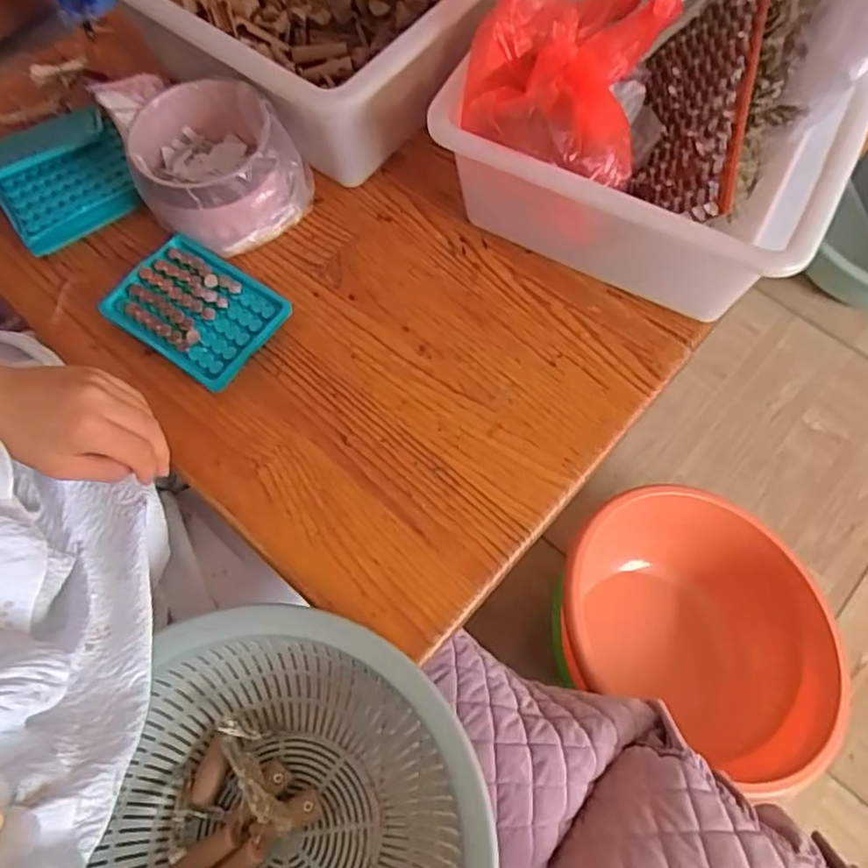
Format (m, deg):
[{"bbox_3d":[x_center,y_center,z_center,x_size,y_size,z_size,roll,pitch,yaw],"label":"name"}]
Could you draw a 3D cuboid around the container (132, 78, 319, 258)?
[{"bbox_3d":[-0.181,-0.220,0.562,0.115,0.080,0.116,0,69,1],"label":"container"}]

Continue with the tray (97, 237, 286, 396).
[{"bbox_3d":[-0.199,-0.102,0.554,0.129,0.023,0.094,33,73,13],"label":"tray"}]

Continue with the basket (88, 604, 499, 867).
[{"bbox_3d":[-0.097,0.266,0.429,0.250,0.123,0.279,19,70,8],"label":"basket"}]

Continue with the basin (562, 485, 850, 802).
[{"bbox_3d":[0.329,0.234,0.855,0.327,0.140,0.299,0,69,1],"label":"basin"}]

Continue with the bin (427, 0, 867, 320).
[{"bbox_3d":[0.199,-0.297,0.557,0.291,0.163,0.366,27,72,11],"label":"bin"}]

